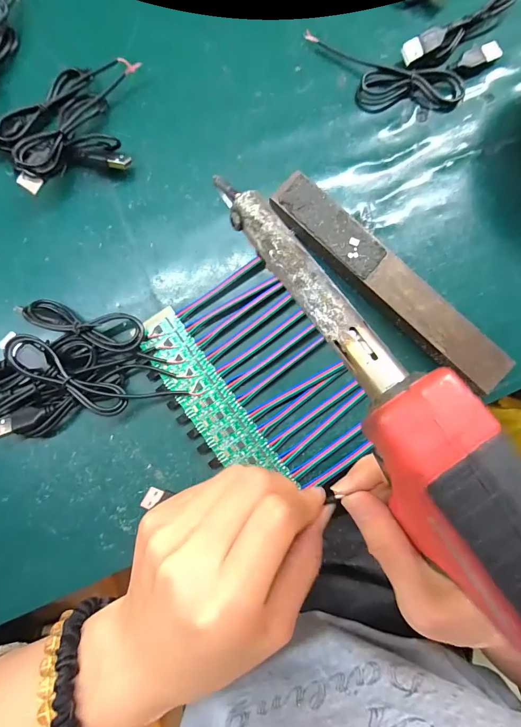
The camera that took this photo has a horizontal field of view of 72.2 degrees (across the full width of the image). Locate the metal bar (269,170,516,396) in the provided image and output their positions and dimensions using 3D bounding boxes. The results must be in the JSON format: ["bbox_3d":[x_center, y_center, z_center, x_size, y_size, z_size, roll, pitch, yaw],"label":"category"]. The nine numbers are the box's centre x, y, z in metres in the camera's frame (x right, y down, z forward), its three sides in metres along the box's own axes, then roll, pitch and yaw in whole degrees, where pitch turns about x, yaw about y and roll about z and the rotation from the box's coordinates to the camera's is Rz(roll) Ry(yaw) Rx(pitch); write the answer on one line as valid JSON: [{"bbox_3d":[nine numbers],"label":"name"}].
[{"bbox_3d":[0.082,-0.053,0.237,0.182,0.023,0.028,44,86,4],"label":"metal bar"}]

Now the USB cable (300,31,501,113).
[{"bbox_3d":[0.103,-0.212,0.260,0.137,0.009,0.055,4,84,0],"label":"USB cable"}]

